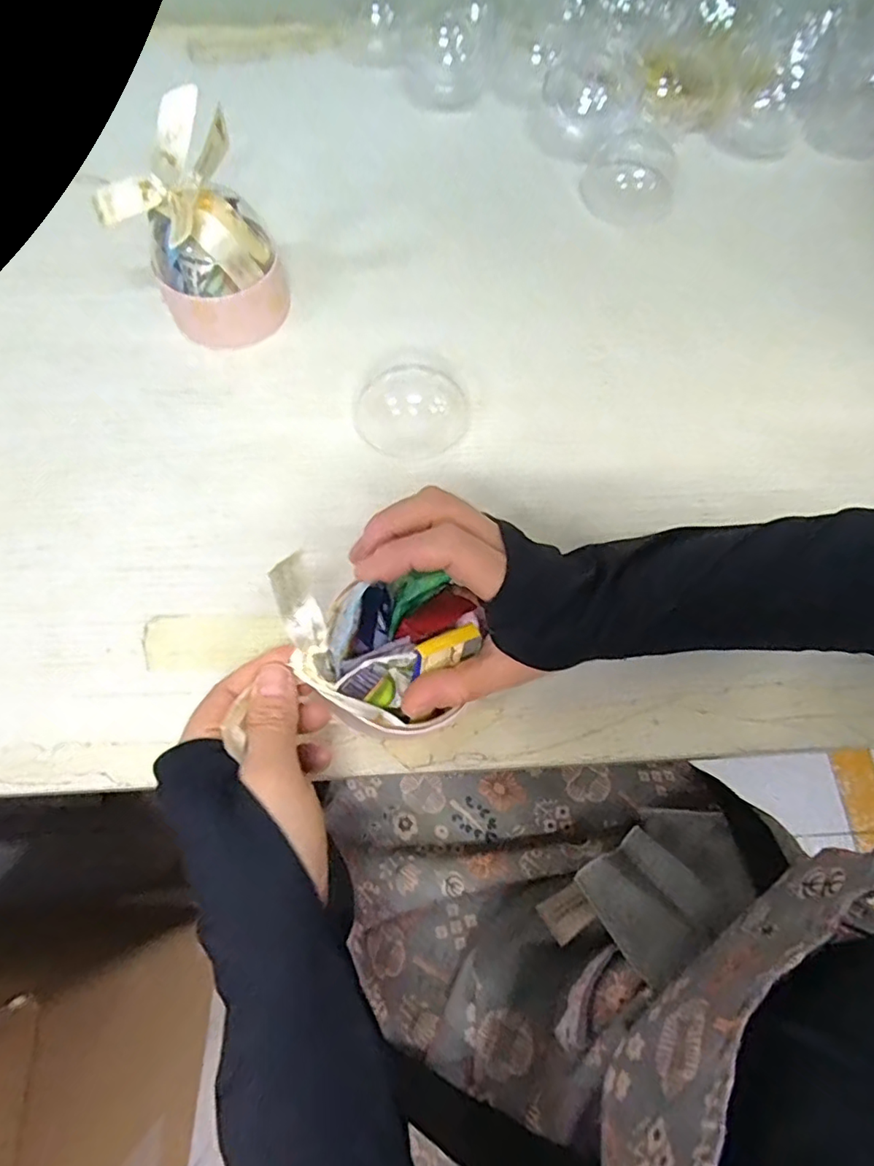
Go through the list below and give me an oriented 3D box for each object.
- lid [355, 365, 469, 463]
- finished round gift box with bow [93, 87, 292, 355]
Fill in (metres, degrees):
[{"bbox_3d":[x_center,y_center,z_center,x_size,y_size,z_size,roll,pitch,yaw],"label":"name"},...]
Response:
[{"bbox_3d":[-0.016,-0.121,0.387,0.073,0.023,0.074,1,69,-2],"label":"lid"},{"bbox_3d":[-0.151,-0.226,0.376,0.087,0.111,0.083,37,72,12],"label":"finished round gift box with bow"}]

